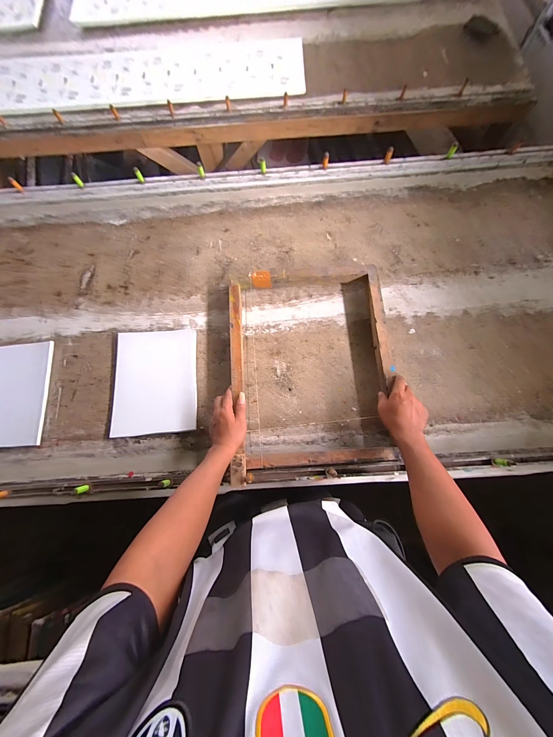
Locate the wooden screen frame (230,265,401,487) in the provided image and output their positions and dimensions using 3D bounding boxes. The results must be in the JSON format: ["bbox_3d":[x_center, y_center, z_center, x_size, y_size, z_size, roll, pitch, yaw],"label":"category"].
[{"bbox_3d":[0.086,-0.008,0.677,0.400,0.070,0.532,-3,77,-2],"label":"wooden screen frame"}]

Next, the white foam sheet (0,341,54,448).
[{"bbox_3d":[-0.716,0.069,0.724,0.199,0.020,0.275,-5,75,0],"label":"white foam sheet"}]

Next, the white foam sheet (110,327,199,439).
[{"bbox_3d":[-0.324,0.032,0.719,0.220,0.017,0.276,-5,73,0],"label":"white foam sheet"}]

